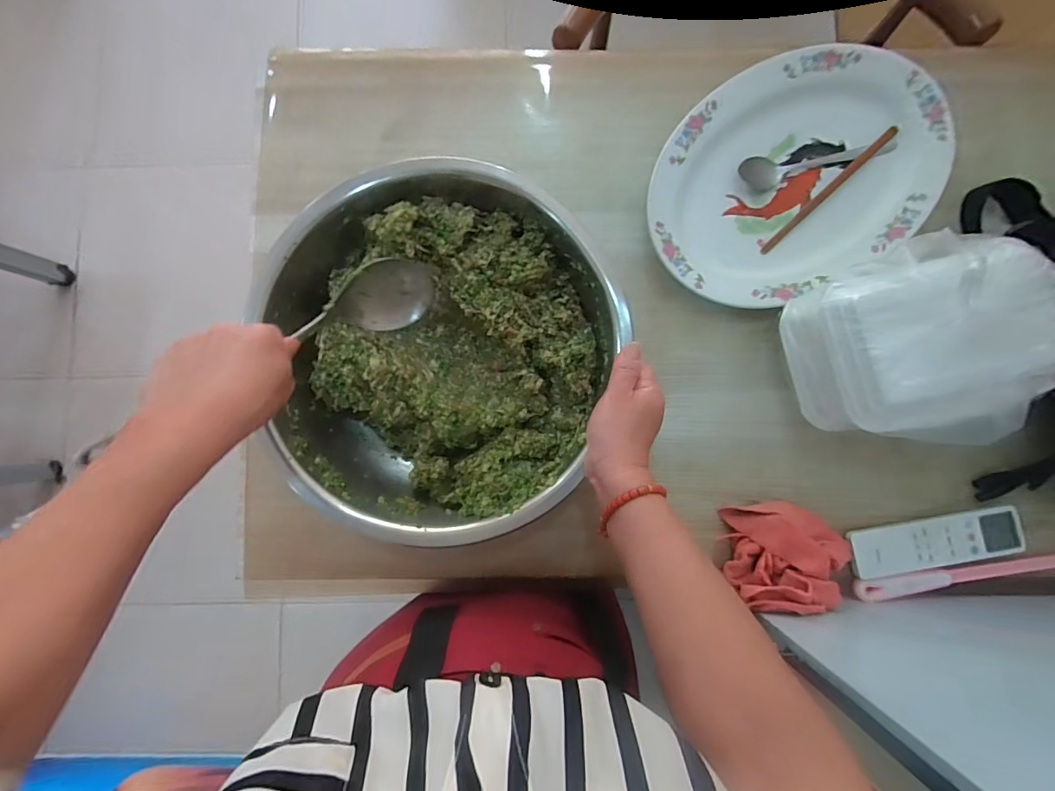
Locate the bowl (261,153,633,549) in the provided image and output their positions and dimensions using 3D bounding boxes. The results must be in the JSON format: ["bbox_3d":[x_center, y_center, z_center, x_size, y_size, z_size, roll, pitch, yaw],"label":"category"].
[{"bbox_3d":[-0.092,-0.042,0.477,0.312,0.088,0.317,0,86,1],"label":"bowl"}]

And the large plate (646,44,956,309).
[{"bbox_3d":[0.288,-0.238,0.524,0.328,0.034,0.237,-31,86,-2],"label":"large plate"}]

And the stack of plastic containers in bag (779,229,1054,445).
[{"bbox_3d":[0.364,-0.049,0.436,0.196,0.157,0.167,-15,85,0],"label":"stack of plastic containers in bag"}]

